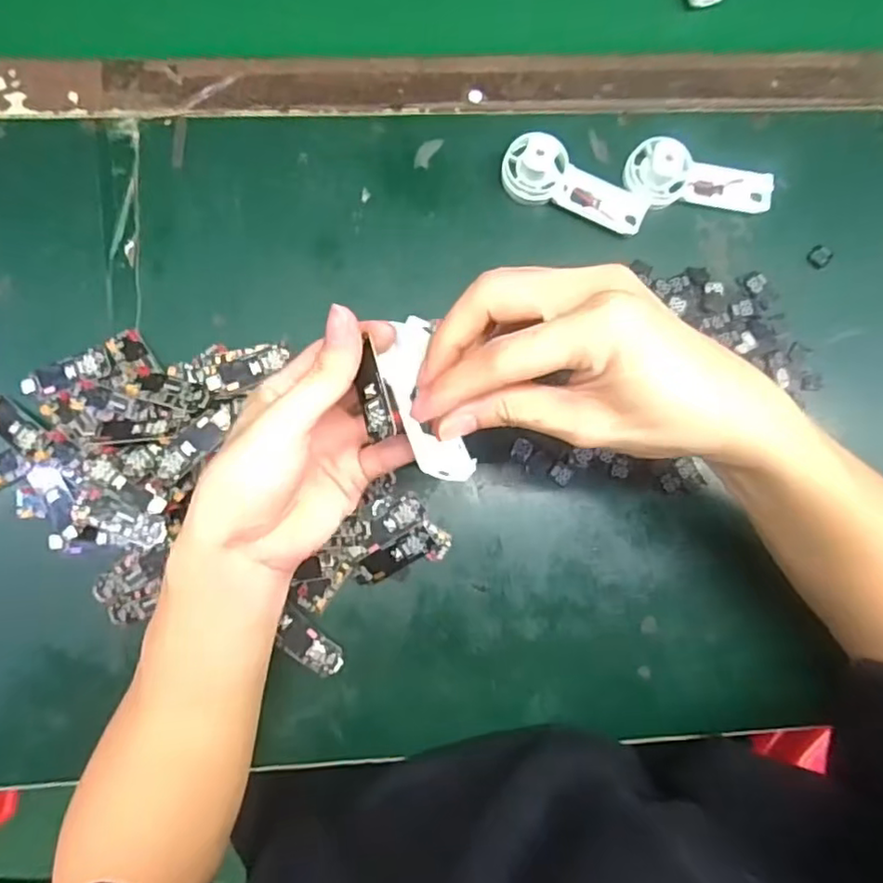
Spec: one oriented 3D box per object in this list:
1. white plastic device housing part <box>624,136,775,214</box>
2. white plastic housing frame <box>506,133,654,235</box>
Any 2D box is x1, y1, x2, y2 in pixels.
[{"bbox_3d":[0.164,-0.165,0.392,0.094,0.030,0.034,4,85,-3],"label":"white plastic device housing part"},{"bbox_3d":[0.085,-0.160,0.389,0.094,0.029,0.033,17,84,-1],"label":"white plastic housing frame"}]

